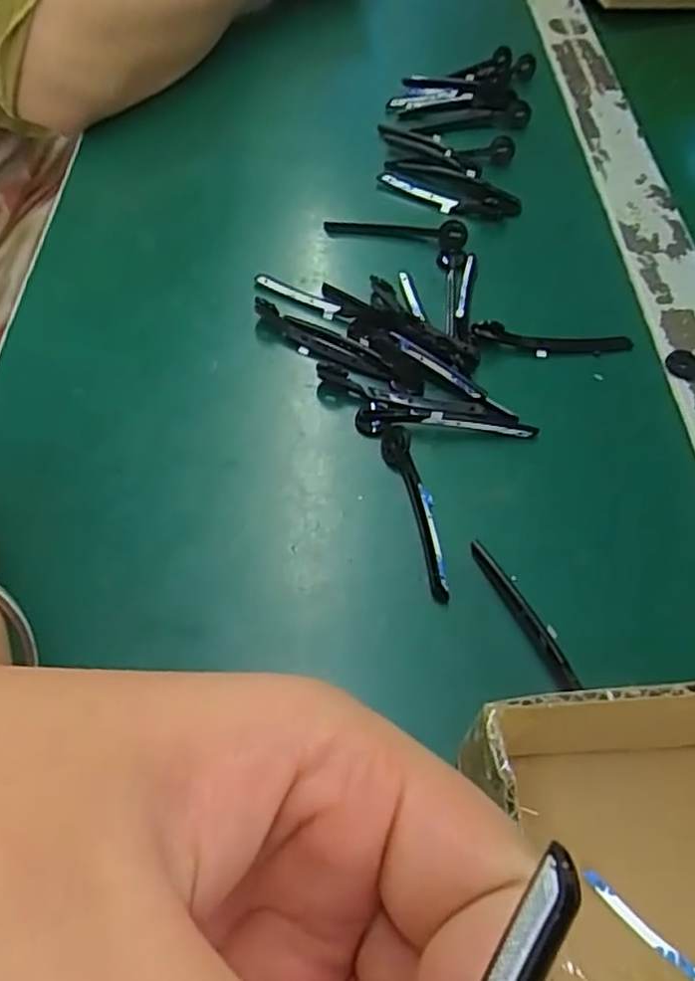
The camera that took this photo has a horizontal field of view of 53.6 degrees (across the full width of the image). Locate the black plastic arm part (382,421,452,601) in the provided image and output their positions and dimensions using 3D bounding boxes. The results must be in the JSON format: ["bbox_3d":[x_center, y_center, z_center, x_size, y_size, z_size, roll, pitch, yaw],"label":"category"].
[{"bbox_3d":[0.027,0.007,0.262,0.012,0.007,0.077,-12,57,-9],"label":"black plastic arm part"}]

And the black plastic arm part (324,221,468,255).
[{"bbox_3d":[0.025,-0.135,0.354,0.072,0.010,0.015,9,56,5],"label":"black plastic arm part"}]

